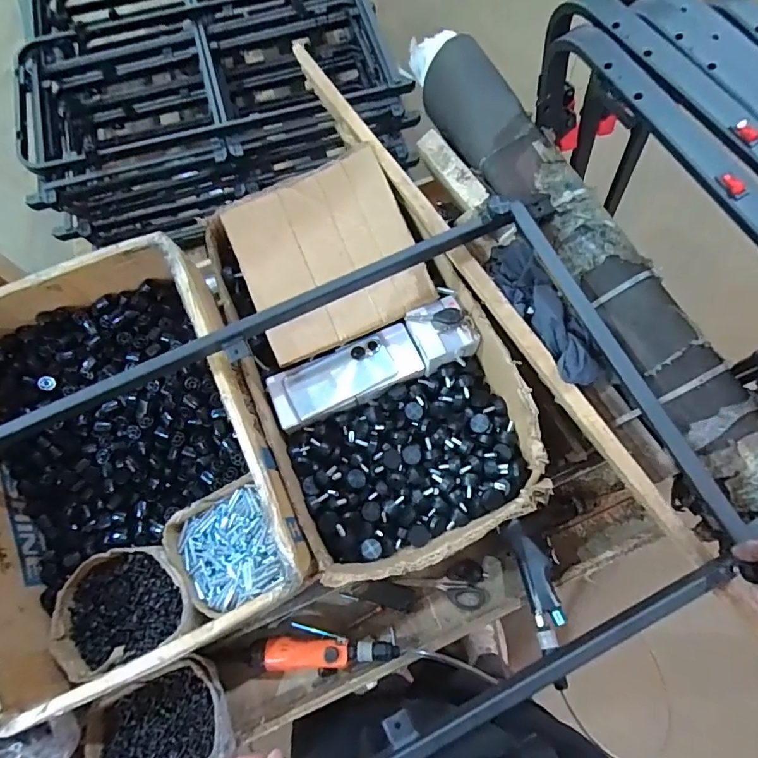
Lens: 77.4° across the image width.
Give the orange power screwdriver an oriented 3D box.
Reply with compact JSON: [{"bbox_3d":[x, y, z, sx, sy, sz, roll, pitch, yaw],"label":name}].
[{"bbox_3d":[-0.080,0.386,0.668,0.211,0.044,0.061,5,72,4],"label":"orange power screwdriver"}]

